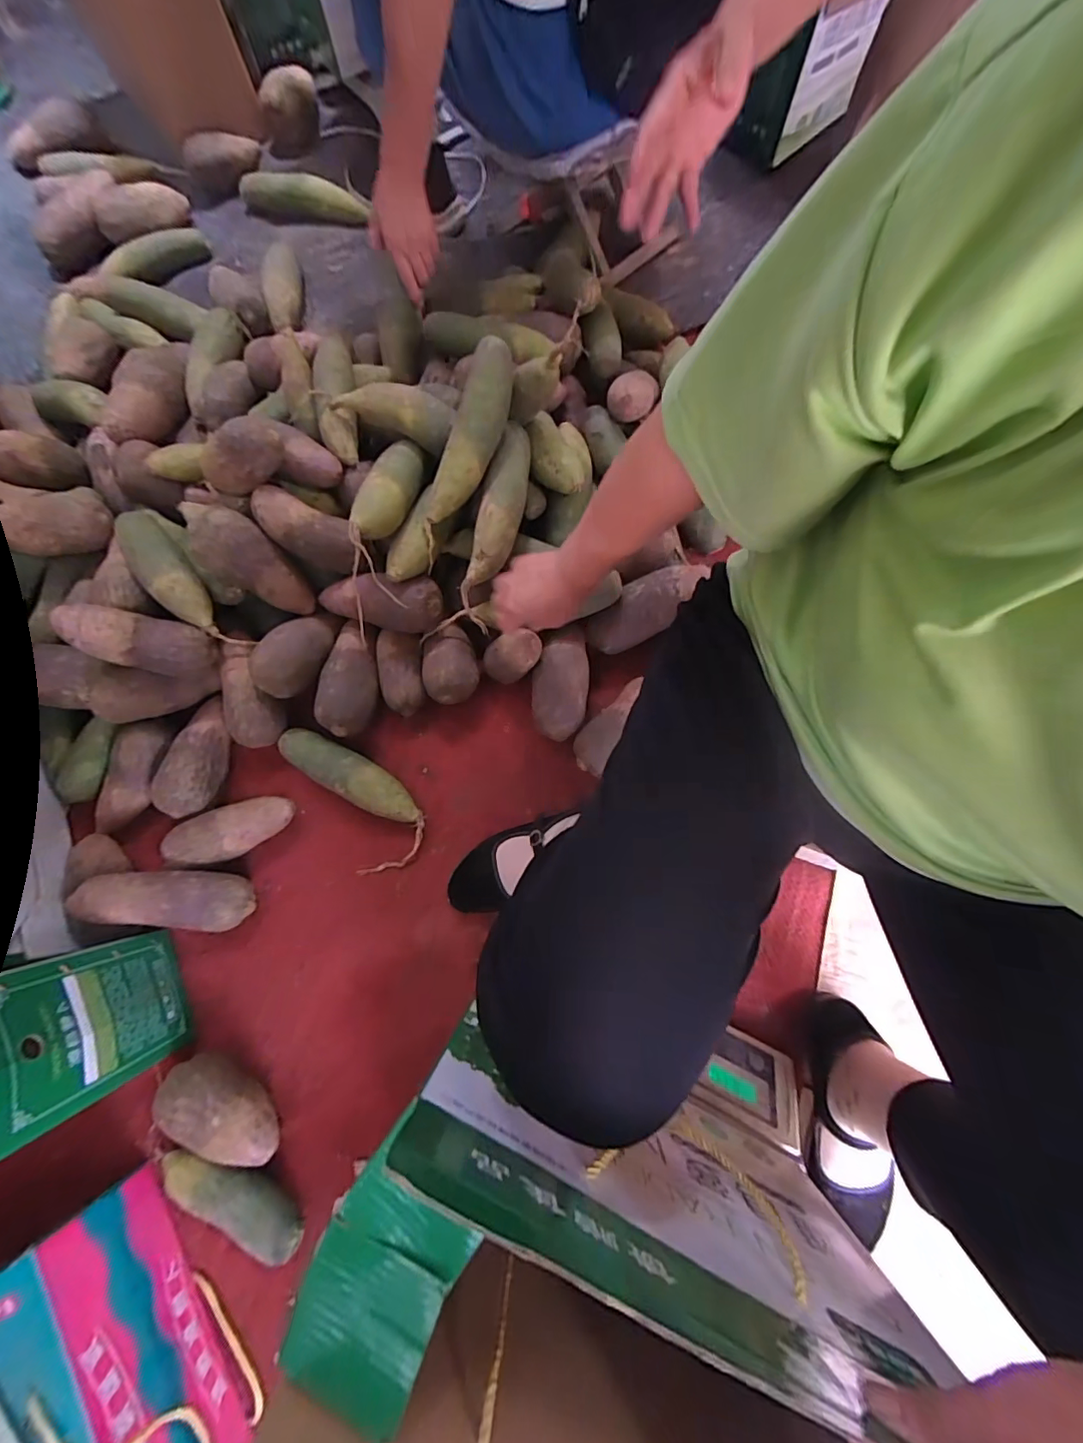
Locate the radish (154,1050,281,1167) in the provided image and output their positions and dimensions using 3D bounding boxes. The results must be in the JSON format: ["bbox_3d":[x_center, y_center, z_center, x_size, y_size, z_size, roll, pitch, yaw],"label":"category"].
[{"bbox_3d":[-0.356,0.437,0.573,0.142,0.076,0.073,29,78,7],"label":"radish"}]

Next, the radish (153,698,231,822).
[{"bbox_3d":[-0.450,0.042,0.654,0.063,0.054,0.154,4,76,1],"label":"radish"}]

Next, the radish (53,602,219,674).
[{"bbox_3d":[-0.489,-0.098,0.617,0.156,0.052,0.061,13,74,-33],"label":"radish"}]

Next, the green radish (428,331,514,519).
[{"bbox_3d":[-0.082,-0.335,0.597,0.055,0.044,0.200,26,105,6],"label":"green radish"}]

